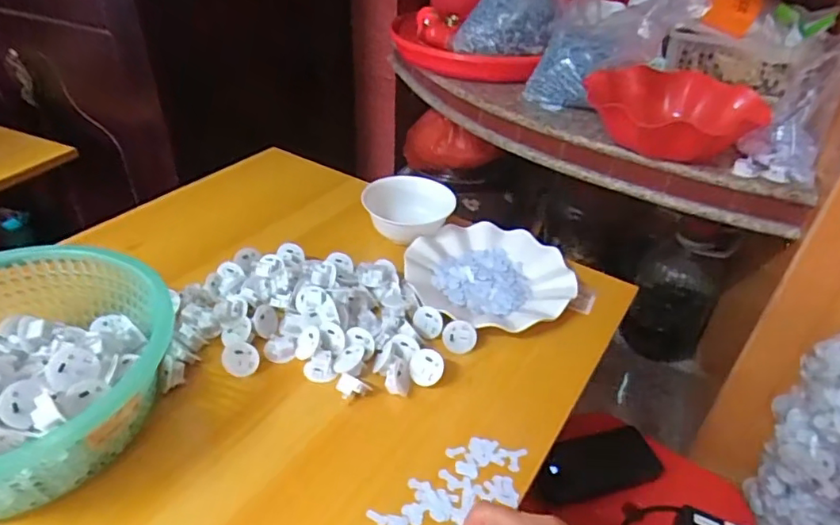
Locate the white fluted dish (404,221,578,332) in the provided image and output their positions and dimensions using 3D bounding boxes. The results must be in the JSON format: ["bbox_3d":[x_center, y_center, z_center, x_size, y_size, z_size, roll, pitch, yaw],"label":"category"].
[{"bbox_3d":[0.079,0.016,0.628,0.178,0.027,0.177,2,37,-2],"label":"white fluted dish"}]

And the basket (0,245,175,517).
[{"bbox_3d":[-0.317,0.079,0.424,0.216,0.080,0.226,2,37,-2],"label":"basket"}]

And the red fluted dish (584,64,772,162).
[{"bbox_3d":[0.343,-0.191,0.731,0.215,0.070,0.197,2,37,-2],"label":"red fluted dish"}]

